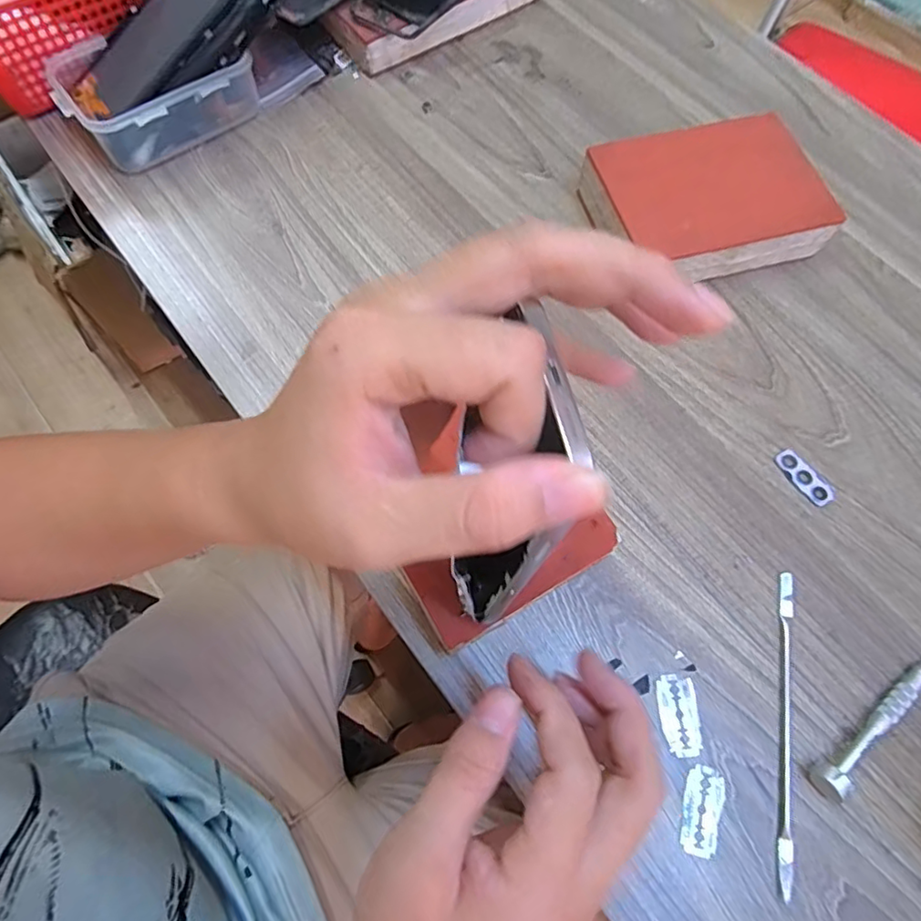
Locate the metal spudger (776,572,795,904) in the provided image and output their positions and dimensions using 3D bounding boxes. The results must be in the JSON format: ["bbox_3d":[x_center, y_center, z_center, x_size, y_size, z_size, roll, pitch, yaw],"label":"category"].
[{"bbox_3d":[0.184,0.145,0.327,0.009,0.005,0.169,12,69,4],"label":"metal spudger"}]

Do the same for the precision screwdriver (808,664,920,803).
[{"bbox_3d":[0.244,0.139,0.327,0.127,0.020,0.016,-35,73,-13],"label":"precision screwdriver"}]

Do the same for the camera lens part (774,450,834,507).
[{"bbox_3d":[0.228,0.012,0.386,0.016,0.004,0.043,-33,73,-13],"label":"camera lens part"}]

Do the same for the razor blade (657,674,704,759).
[{"bbox_3d":[0.124,0.143,0.328,0.021,0.004,0.042,-5,69,-3],"label":"razor blade"}]

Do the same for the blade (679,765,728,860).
[{"bbox_3d":[0.130,0.187,0.311,0.020,0.004,0.041,21,70,7],"label":"blade"}]

